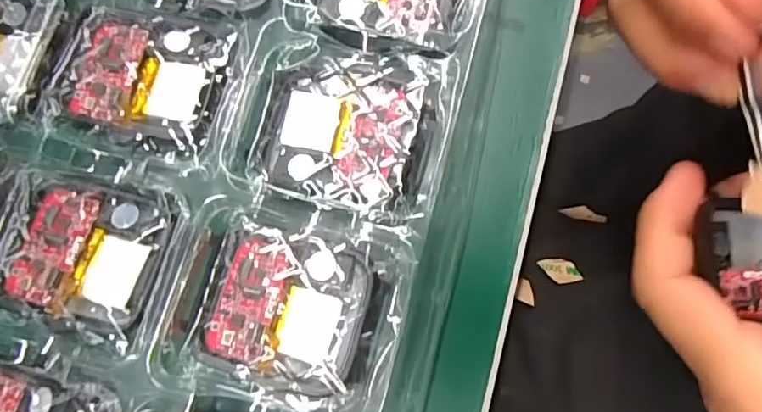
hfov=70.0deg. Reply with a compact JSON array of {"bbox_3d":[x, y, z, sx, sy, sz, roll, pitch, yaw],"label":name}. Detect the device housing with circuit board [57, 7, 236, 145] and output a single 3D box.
[{"bbox_3d":[-0.065,-0.038,0.152,0.046,0.009,0.038,11,75,7],"label":"device housing with circuit board"}]

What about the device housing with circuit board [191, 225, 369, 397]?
[{"bbox_3d":[-0.024,0.025,0.135,0.039,0.007,0.036,11,75,7],"label":"device housing with circuit board"}]

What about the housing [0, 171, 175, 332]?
[{"bbox_3d":[-0.078,0.011,0.144,0.040,0.005,0.037,10,75,7],"label":"housing"}]

